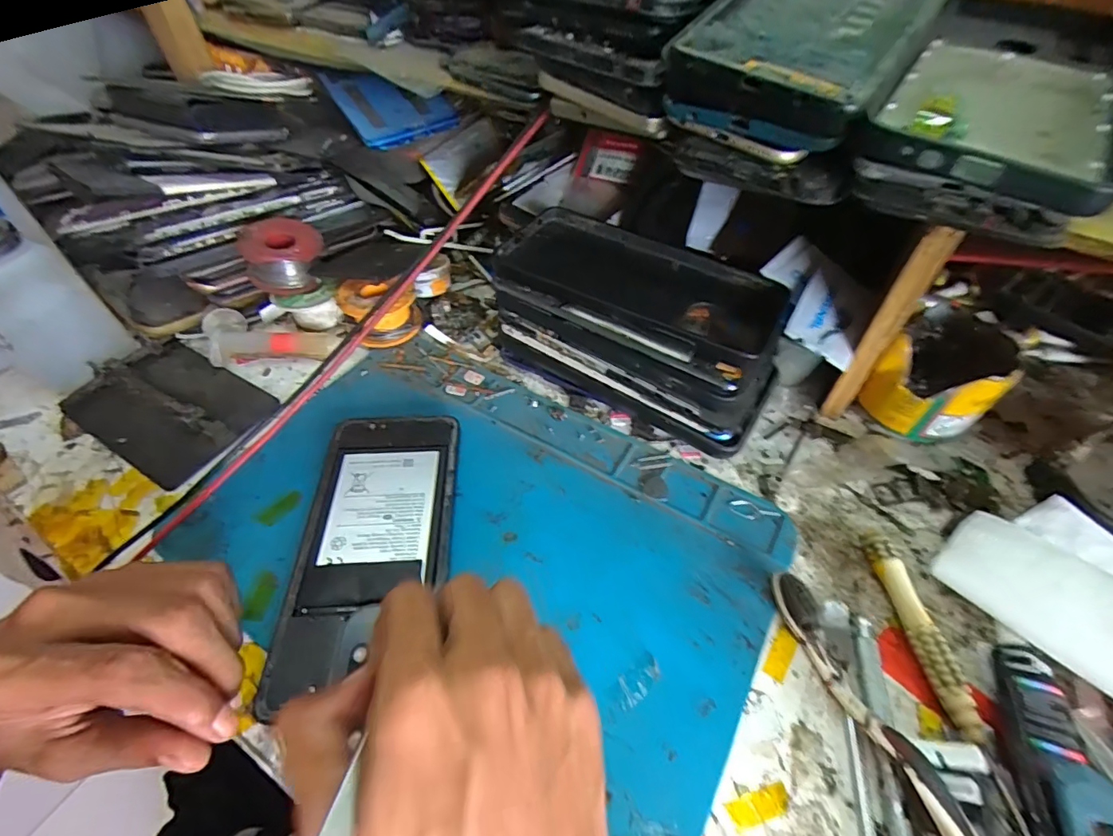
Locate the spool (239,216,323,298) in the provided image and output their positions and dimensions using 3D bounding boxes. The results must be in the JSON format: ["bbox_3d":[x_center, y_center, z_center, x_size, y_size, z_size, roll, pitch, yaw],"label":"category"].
[{"bbox_3d":[-0.197,-0.119,0.365,0.055,0.034,0.052,-22,54,-16],"label":"spool"}]

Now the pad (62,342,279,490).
[{"bbox_3d":[-0.250,-0.009,0.328,0.127,0.015,0.079,24,54,20],"label":"pad"}]

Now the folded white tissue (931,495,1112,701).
[{"bbox_3d":[0.243,0.078,0.230,0.086,0.044,0.097,-27,56,-20],"label":"folded white tissue"}]

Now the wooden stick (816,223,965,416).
[{"bbox_3d":[0.174,-0.042,0.274,0.014,0.129,0.004,9,52,7],"label":"wooden stick"}]

